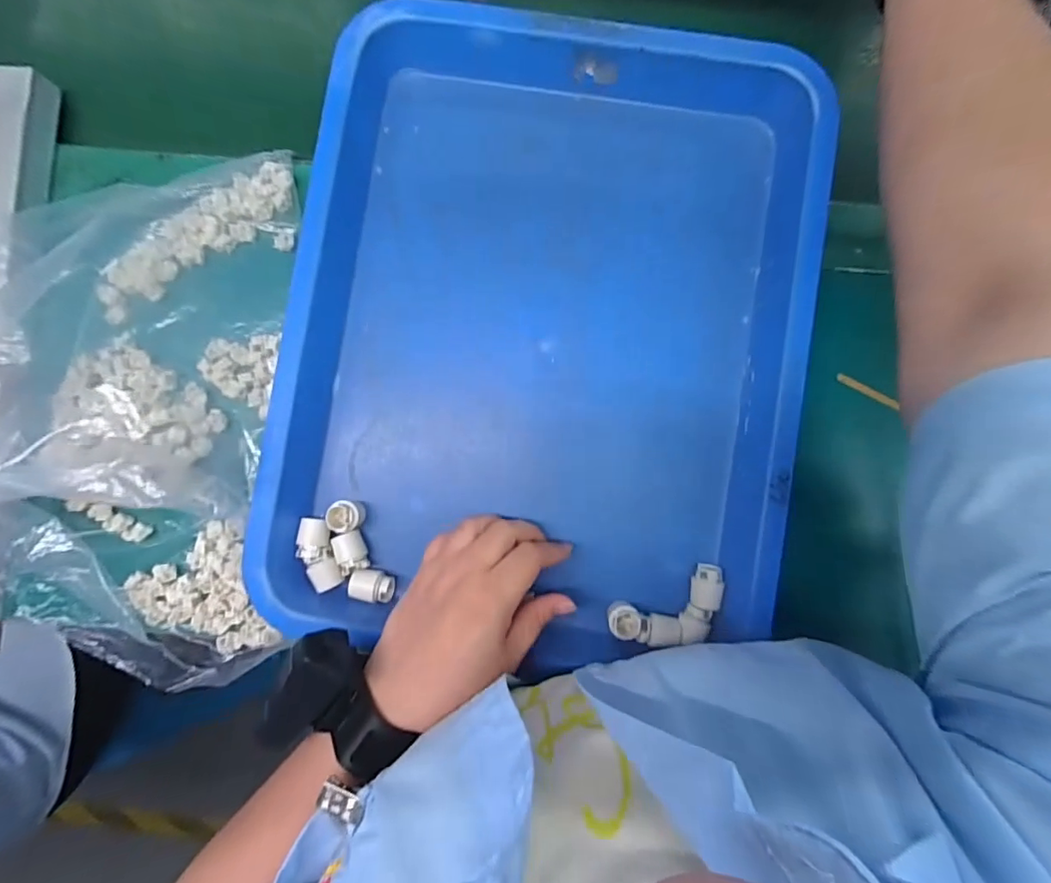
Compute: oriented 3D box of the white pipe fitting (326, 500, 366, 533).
[{"bbox_3d":[-0.124,0.051,0.350,0.020,0.020,0.021,0,87,0],"label":"white pipe fitting"}]

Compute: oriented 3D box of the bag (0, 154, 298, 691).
[{"bbox_3d":[-0.286,-0.018,0.339,0.225,0.061,0.353,0,87,0],"label":"bag"}]

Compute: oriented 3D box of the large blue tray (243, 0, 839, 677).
[{"bbox_3d":[0.012,-0.070,0.361,0.335,0.068,0.416,9,87,1],"label":"large blue tray"}]

